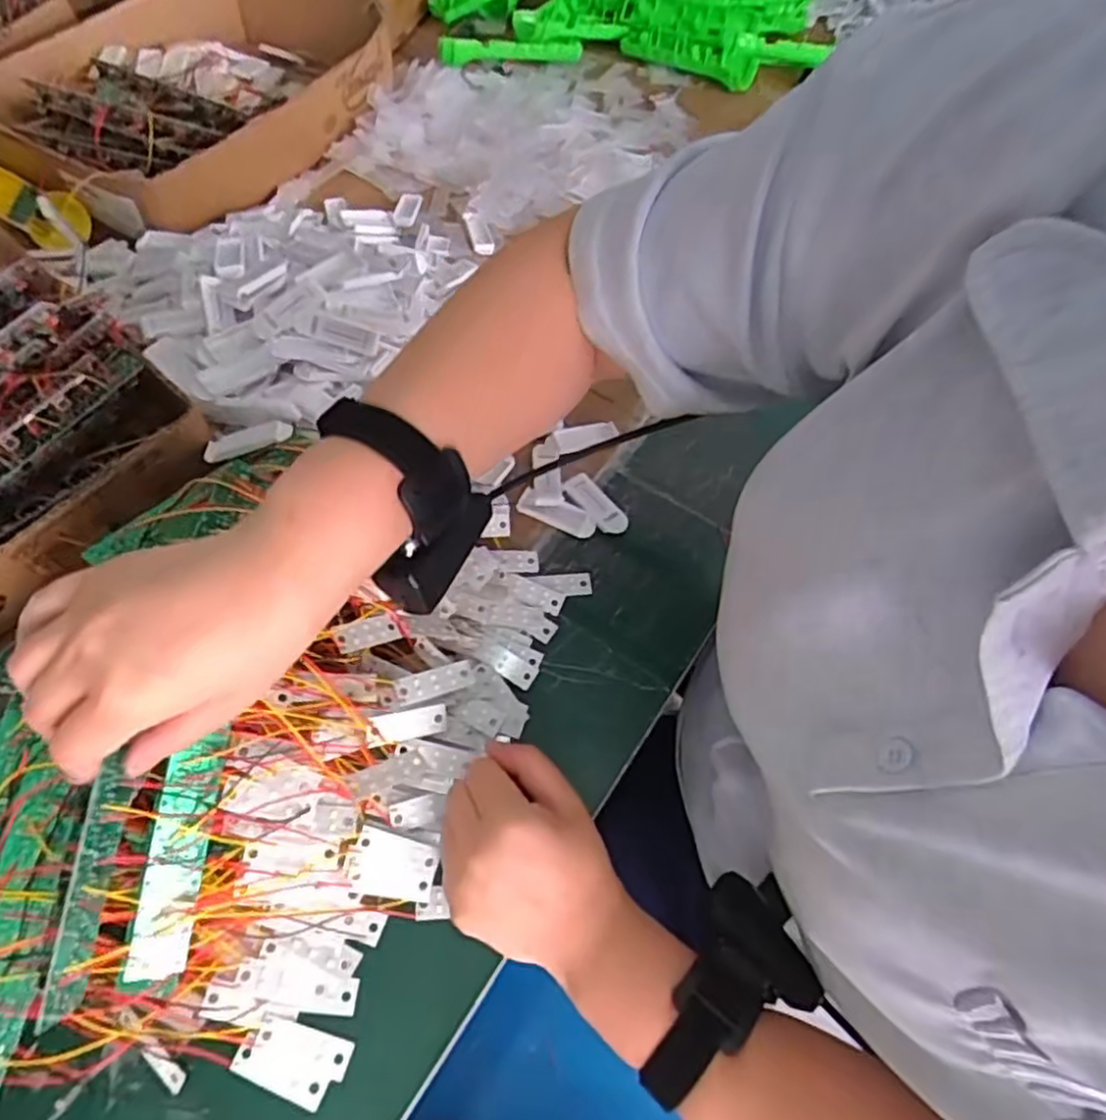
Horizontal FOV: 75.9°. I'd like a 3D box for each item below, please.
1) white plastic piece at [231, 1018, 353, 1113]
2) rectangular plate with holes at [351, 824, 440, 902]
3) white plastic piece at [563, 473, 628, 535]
[{"bbox_3d":[-0.128,0.246,0.348,0.051,0.006,0.029,17,59,7],"label":"white plastic piece"},{"bbox_3d":[-0.086,0.166,0.386,0.045,0.004,0.032,18,77,-18],"label":"rectangular plate with holes"},{"bbox_3d":[0.033,-0.041,0.524,0.021,0.012,0.053,-37,67,-23],"label":"white plastic piece"}]

